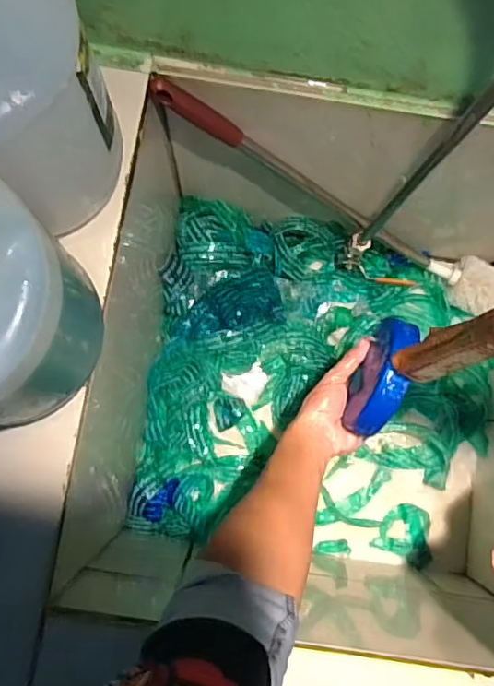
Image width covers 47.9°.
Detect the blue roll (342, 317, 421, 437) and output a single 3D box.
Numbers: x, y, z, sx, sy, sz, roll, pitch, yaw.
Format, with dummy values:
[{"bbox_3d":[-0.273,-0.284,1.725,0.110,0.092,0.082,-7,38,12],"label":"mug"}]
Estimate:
[{"bbox_3d":[0.133,0.034,0.551,0.032,0.091,0.113,24,82,1],"label":"blue roll"}]

